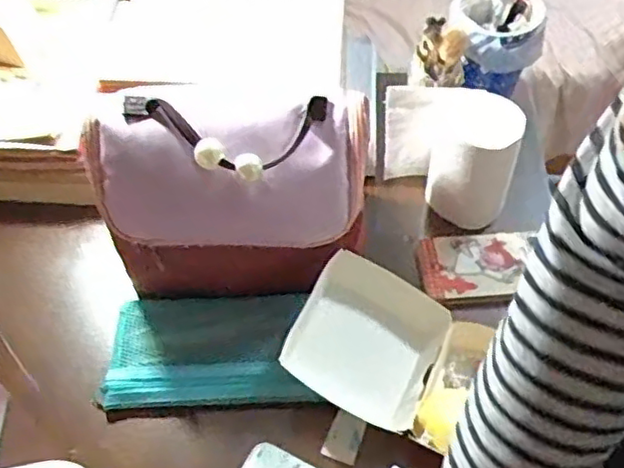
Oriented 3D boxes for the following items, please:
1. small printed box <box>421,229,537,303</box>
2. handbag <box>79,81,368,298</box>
[{"bbox_3d":[0.165,0.030,0.663,0.114,0.015,0.074,-3,51,-1],"label":"small printed box"},{"bbox_3d":[-0.070,-0.031,0.589,0.225,0.194,0.094,-6,51,-3],"label":"handbag"}]

